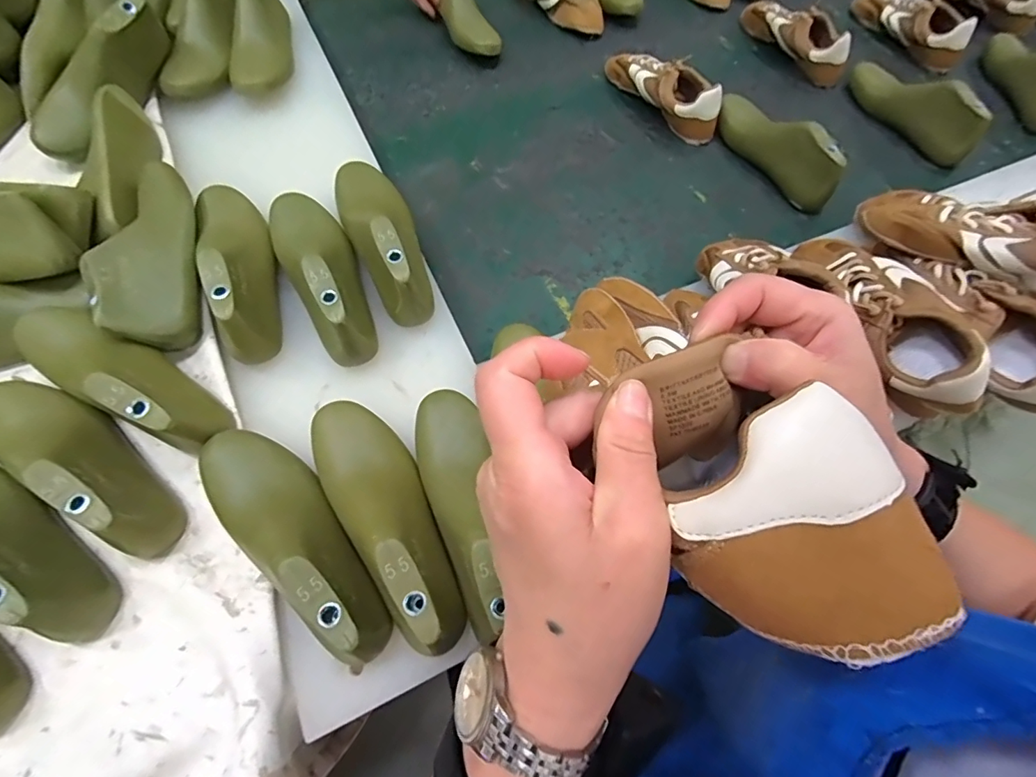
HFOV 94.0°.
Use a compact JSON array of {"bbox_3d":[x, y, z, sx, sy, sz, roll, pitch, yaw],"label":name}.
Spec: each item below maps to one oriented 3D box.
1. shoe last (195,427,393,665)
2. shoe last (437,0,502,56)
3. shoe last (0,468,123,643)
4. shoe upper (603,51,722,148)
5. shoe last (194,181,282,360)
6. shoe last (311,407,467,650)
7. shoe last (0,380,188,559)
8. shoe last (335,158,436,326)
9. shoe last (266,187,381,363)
[{"bbox_3d":[-0.181,0.112,0.383,0.231,0.078,0.071,40,70,16],"label":"shoe last"},{"bbox_3d":[-0.087,-0.623,0.798,0.078,0.083,0.190,-18,66,-9],"label":"shoe last"},{"bbox_3d":[-0.420,0.115,0.377,0.221,0.082,0.063,28,67,12],"label":"shoe last"},{"bbox_3d":[0.214,-0.461,0.749,0.072,0.080,0.226,-41,72,-18],"label":"shoe upper"},{"bbox_3d":[-0.295,-0.135,0.499,0.074,0.081,0.225,-23,67,-11],"label":"shoe last"},{"bbox_3d":[-0.108,0.095,0.390,0.071,0.065,0.231,-29,56,-14],"label":"shoe last"},{"bbox_3d":[-0.385,0.054,0.406,0.237,0.075,0.079,27,67,12],"label":"shoe last"},{"bbox_3d":[-0.149,-0.178,0.523,0.072,0.077,0.225,-23,67,-11],"label":"shoe last"},{"bbox_3d":[-0.203,-0.130,0.502,0.072,0.085,0.221,-29,68,-14],"label":"shoe last"}]

